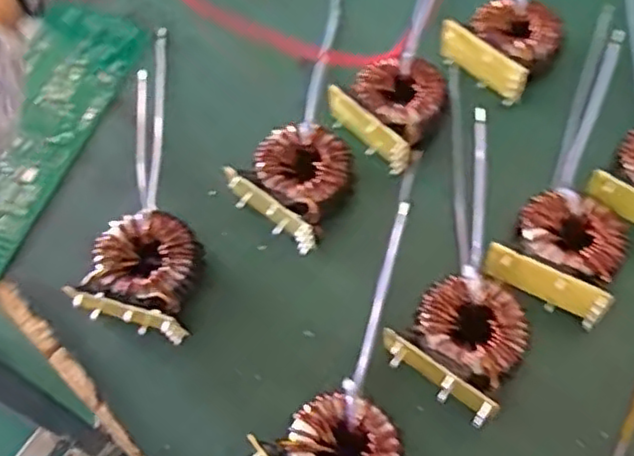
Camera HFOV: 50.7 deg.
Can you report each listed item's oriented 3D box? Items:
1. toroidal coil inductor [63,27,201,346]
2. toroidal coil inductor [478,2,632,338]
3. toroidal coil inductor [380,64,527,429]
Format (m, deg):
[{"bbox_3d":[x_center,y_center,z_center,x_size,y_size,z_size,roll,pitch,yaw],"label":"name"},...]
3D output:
[{"bbox_3d":[-0.113,-0.052,0.500,0.081,0.038,0.274,3,62,4],"label":"toroidal coil inductor"},{"bbox_3d":[0.189,-0.037,0.454,0.086,0.070,0.194,23,65,14],"label":"toroidal coil inductor"},{"bbox_3d":[0.099,0.016,0.449,0.084,0.047,0.214,10,62,7],"label":"toroidal coil inductor"}]

